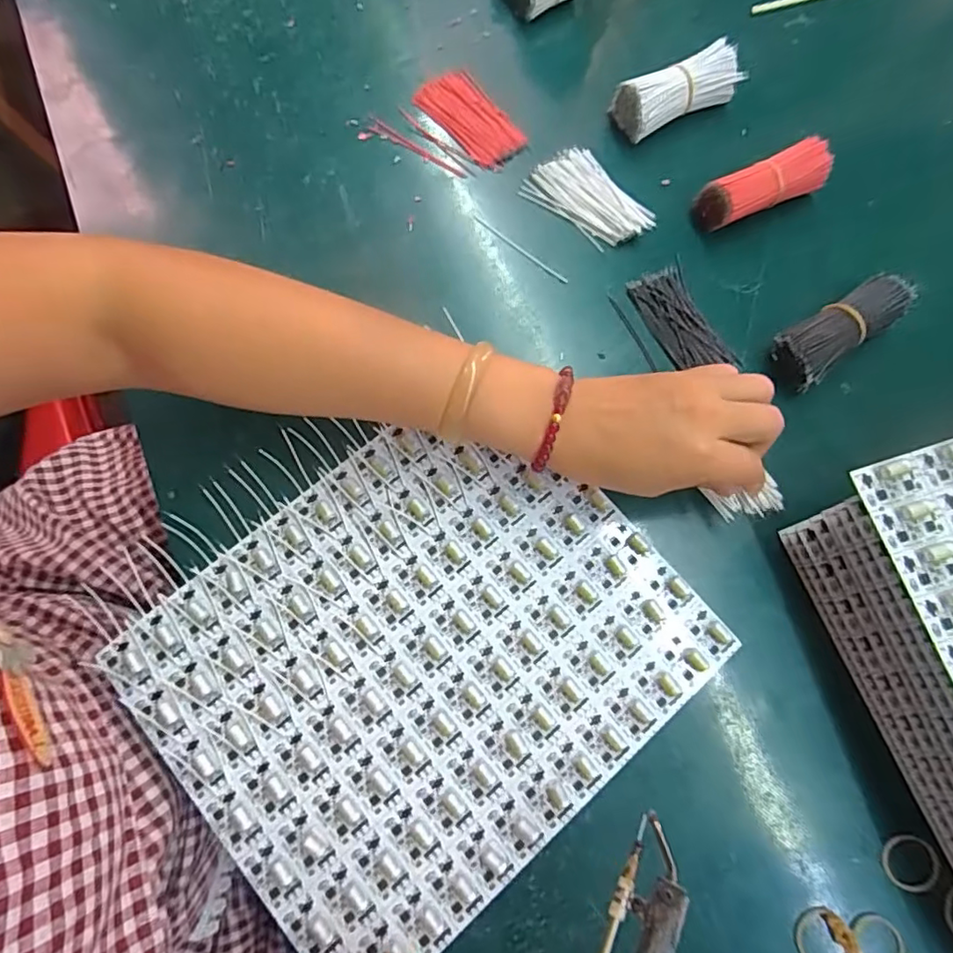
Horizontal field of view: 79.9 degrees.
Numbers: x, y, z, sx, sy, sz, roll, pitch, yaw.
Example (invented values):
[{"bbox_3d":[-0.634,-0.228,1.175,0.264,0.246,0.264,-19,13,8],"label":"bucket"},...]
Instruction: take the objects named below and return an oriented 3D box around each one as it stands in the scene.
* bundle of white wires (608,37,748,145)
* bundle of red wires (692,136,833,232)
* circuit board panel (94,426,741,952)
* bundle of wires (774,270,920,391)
[{"bbox_3d":[0.147,-0.282,0.418,0.088,0.032,0.032,-24,79,-5],"label":"bundle of white wires"},{"bbox_3d":[0.202,-0.205,0.402,0.087,0.034,0.031,-24,79,-5],"label":"bundle of red wires"},{"bbox_3d":[-0.032,0.104,0.333,0.284,0.009,0.241,-41,81,-10],"label":"circuit board panel"},{"bbox_3d":[0.240,-0.097,0.376,0.089,0.036,0.036,-35,80,-7],"label":"bundle of wires"}]

